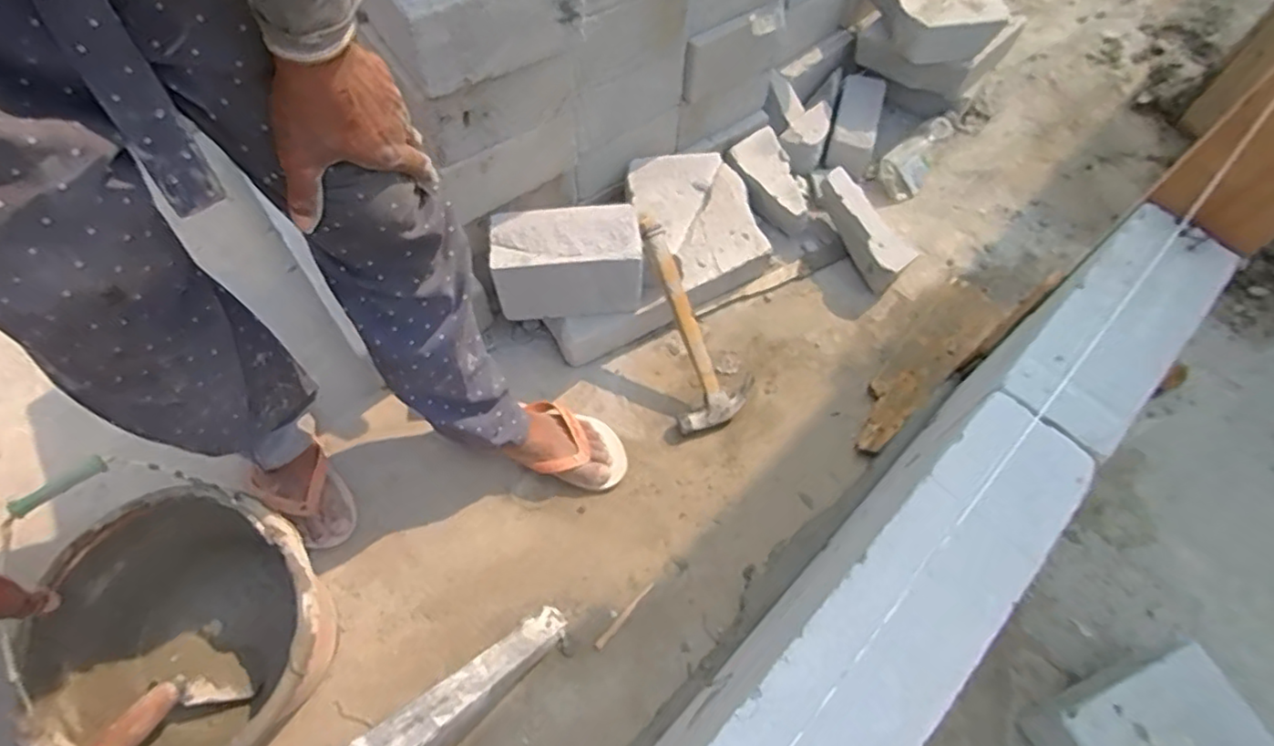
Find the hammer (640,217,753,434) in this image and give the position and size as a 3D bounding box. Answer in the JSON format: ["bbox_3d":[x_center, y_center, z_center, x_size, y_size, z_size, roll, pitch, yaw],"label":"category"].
[{"bbox_3d":[0.074,-0.073,0.931,0.131,0.035,0.304,-25,102,-14],"label":"hammer"}]

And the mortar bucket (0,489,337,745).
[{"bbox_3d":[-0.465,0.291,0.718,0.275,0.216,0.255,1,63,-2],"label":"mortar bucket"}]

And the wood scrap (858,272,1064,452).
[{"bbox_3d":[0.452,-0.017,1.010,0.089,0.030,0.362,41,68,18],"label":"wood scrap"}]

